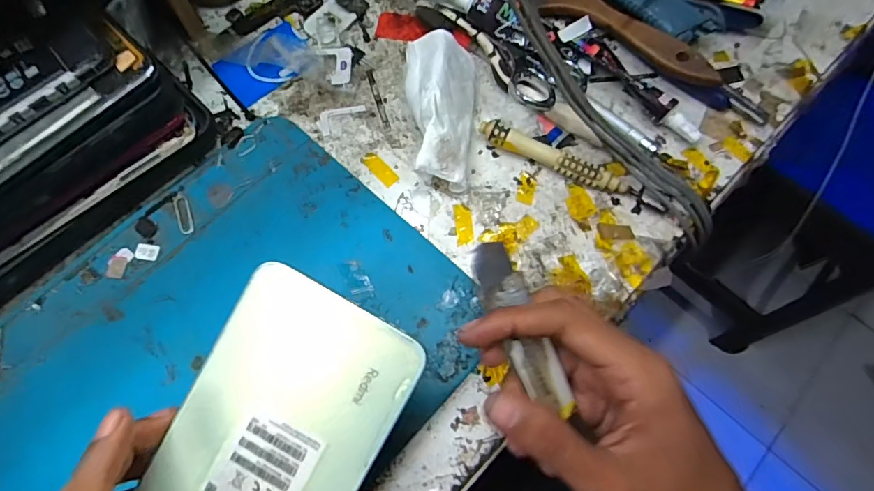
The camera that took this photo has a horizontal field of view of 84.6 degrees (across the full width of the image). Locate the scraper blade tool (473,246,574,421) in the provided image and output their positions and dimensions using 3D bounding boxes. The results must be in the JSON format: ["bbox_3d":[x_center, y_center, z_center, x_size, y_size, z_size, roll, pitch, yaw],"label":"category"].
[{"bbox_3d":[0.038,0.039,0.213,0.020,0.005,0.085,-25,97,-10],"label":"scraper blade tool"}]

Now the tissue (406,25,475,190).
[{"bbox_3d":[0.003,-0.081,0.290,0.042,0.031,0.096,1,71,-2],"label":"tissue"}]

